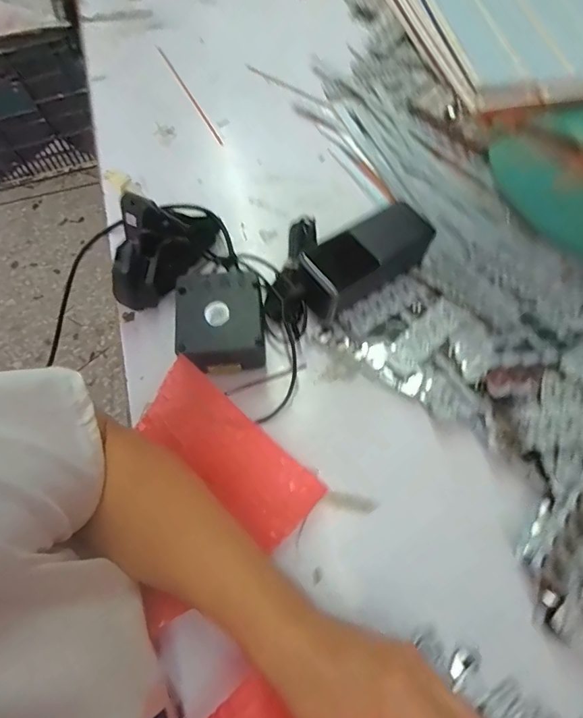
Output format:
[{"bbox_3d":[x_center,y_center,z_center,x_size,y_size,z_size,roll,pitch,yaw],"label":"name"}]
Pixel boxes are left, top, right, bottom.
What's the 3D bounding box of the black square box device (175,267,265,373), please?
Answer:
[{"bbox_3d":[-0.060,-0.027,0.407,0.073,0.062,0.081,-8,68,0],"label":"black square box device"}]

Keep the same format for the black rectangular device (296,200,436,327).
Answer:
[{"bbox_3d":[0.066,-0.092,0.419,0.132,0.048,0.050,-35,71,-11],"label":"black rectangular device"}]

